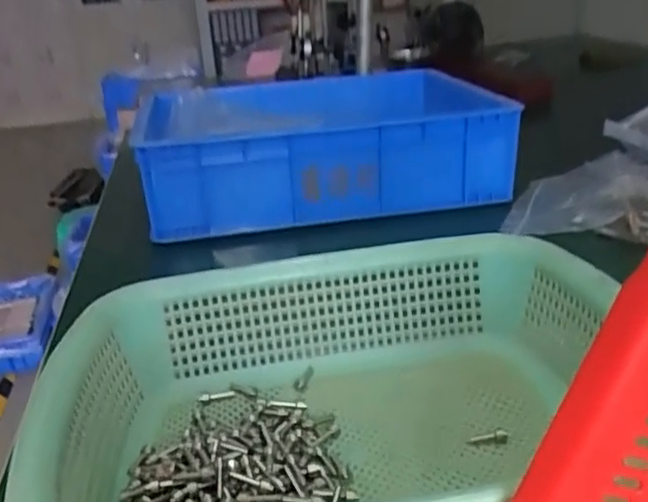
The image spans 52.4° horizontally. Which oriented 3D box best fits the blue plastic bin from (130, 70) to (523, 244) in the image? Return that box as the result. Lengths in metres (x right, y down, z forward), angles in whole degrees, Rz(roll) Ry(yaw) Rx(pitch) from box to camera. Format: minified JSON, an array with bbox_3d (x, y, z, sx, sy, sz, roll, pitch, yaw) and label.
[{"bbox_3d":[-0.003,-0.125,0.786,0.388,0.121,0.261,-8,24,-6],"label":"blue plastic bin"}]

